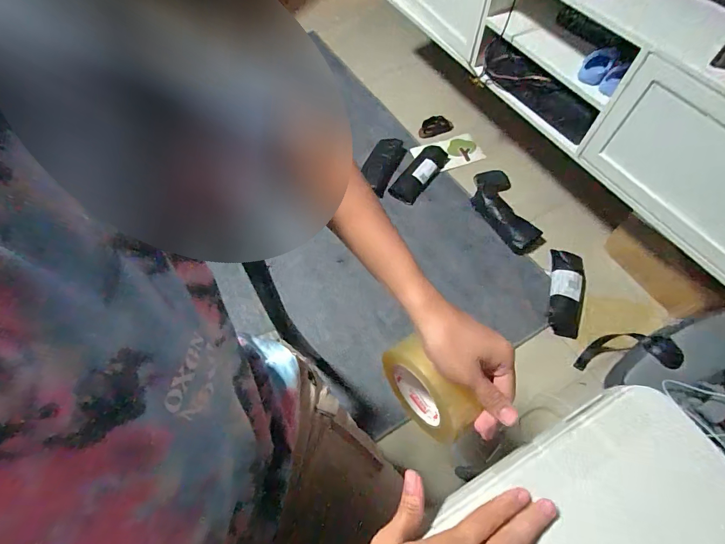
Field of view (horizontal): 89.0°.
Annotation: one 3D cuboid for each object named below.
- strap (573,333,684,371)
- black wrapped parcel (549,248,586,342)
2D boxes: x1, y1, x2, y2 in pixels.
[{"bbox_3d":[0.726,0.216,1.028,0.068,0.252,0.116,32,63,-16],"label":"strap"},{"bbox_3d":[0.666,0.060,1.201,0.101,0.036,0.313,12,63,8],"label":"black wrapped parcel"}]

